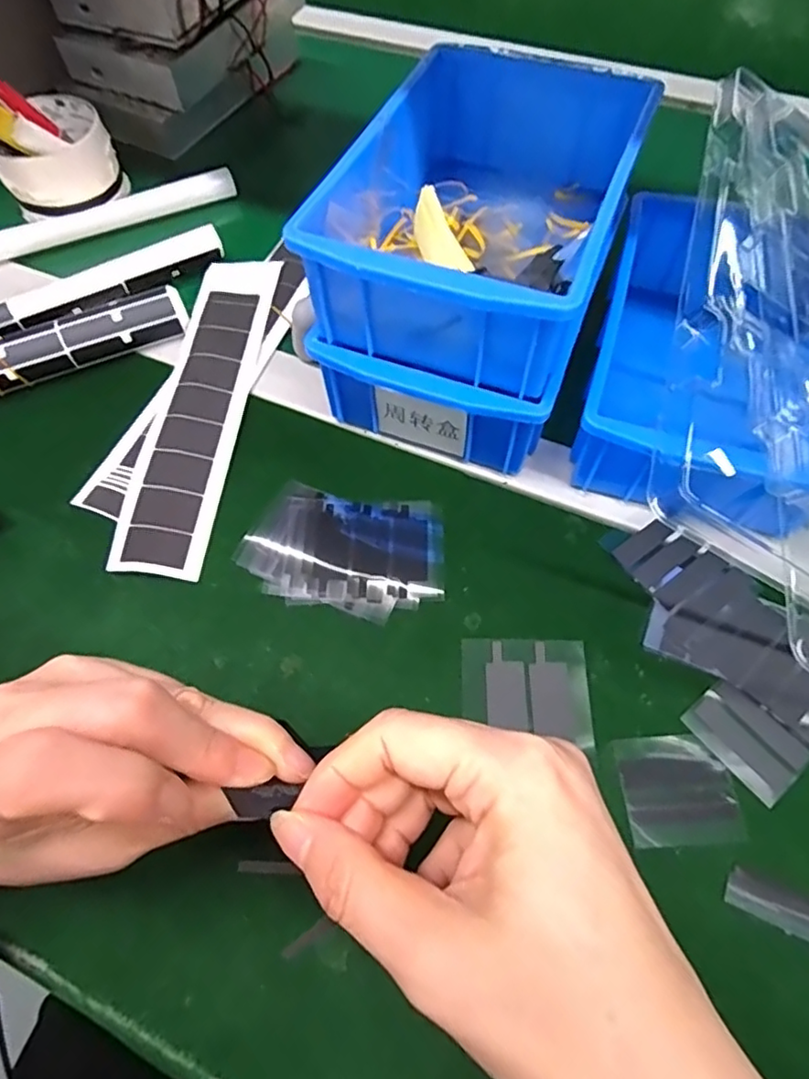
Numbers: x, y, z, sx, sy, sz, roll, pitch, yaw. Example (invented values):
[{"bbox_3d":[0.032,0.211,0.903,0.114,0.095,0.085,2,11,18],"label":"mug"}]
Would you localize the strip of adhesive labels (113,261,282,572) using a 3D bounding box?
[{"bbox_3d":[-0.123,-0.088,0.373,0.048,0.007,0.234,7,63,-3],"label":"strip of adhesive labels"}]

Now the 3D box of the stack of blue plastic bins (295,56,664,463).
[{"bbox_3d":[0.043,-0.163,0.349,0.134,0.125,0.209,18,64,10],"label":"stack of blue plastic bins"}]

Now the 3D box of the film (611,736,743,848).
[{"bbox_3d":[0.123,0.112,0.270,0.048,0.004,0.045,-4,62,-1],"label":"film"}]

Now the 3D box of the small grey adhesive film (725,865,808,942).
[{"bbox_3d":[0.160,0.154,0.247,0.048,0.004,0.016,22,64,12],"label":"small grey adhesive film"}]

